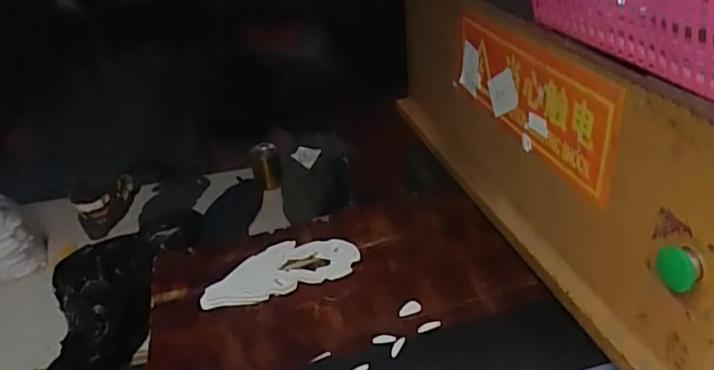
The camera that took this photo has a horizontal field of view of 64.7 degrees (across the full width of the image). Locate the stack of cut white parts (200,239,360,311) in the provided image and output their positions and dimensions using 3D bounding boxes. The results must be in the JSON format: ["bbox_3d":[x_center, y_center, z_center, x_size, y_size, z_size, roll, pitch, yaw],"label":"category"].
[{"bbox_3d":[-0.118,0.127,0.857,0.236,0.017,0.097,-13,33,-9],"label":"stack of cut white parts"}]

